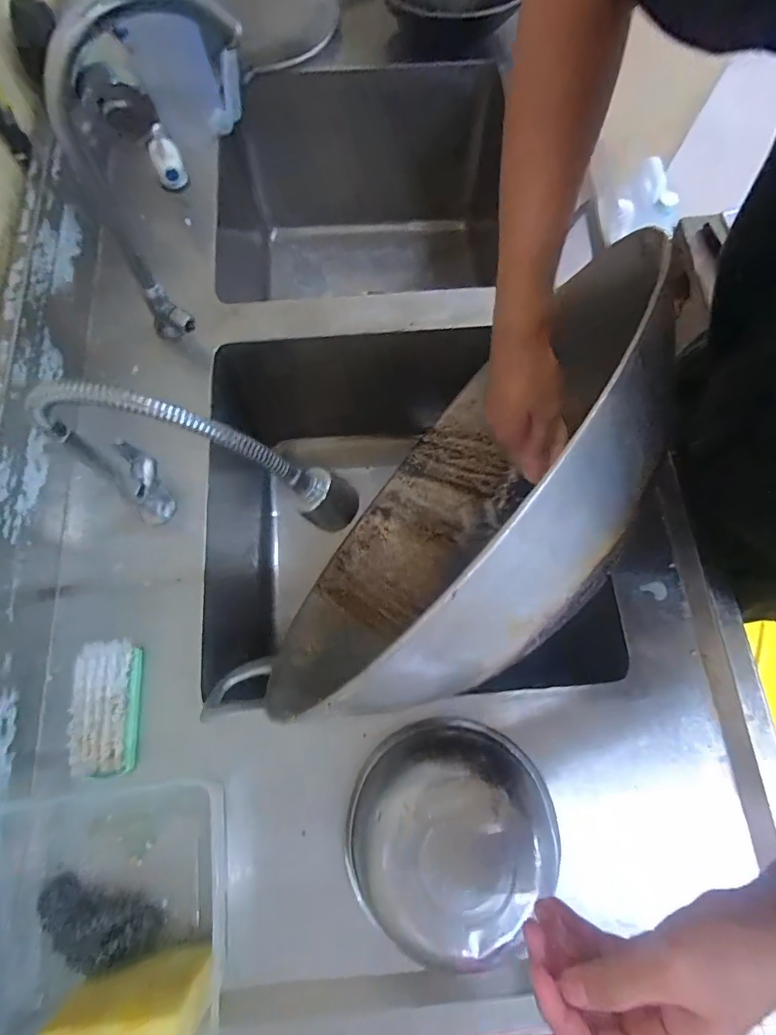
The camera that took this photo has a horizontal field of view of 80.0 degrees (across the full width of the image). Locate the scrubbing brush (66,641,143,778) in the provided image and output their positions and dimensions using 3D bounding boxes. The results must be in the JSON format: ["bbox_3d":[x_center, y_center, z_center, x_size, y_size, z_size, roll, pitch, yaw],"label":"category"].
[{"bbox_3d":[-0.280,0.189,0.461,0.058,0.030,0.125,-1,73,-2],"label":"scrubbing brush"}]

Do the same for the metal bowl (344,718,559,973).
[{"bbox_3d":[0.057,0.282,0.410,0.168,0.074,0.181,0,73,-1],"label":"metal bowl"}]

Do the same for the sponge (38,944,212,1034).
[{"bbox_3d":[-0.197,0.384,0.359,0.107,0.080,0.034,-4,73,-3],"label":"sponge"}]

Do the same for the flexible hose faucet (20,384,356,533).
[{"bbox_3d":[-0.153,-0.033,0.422,0.249,0.262,0.061,14,73,3],"label":"flexible hose faucet"}]

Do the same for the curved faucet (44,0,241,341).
[{"bbox_3d":[-0.203,-0.306,0.456,0.176,0.317,0.061,-6,74,-3],"label":"curved faucet"}]

